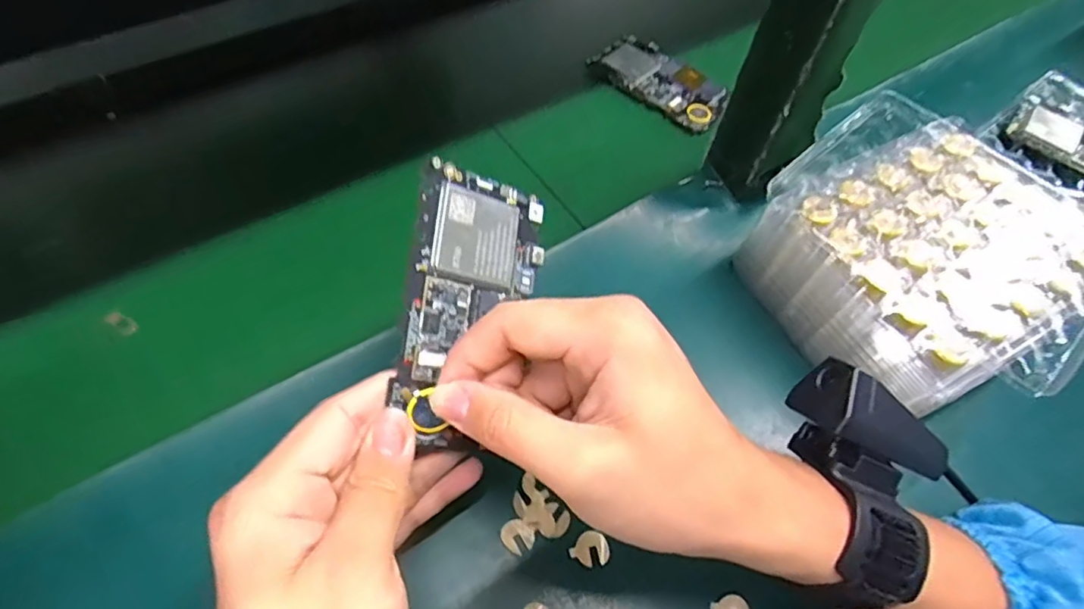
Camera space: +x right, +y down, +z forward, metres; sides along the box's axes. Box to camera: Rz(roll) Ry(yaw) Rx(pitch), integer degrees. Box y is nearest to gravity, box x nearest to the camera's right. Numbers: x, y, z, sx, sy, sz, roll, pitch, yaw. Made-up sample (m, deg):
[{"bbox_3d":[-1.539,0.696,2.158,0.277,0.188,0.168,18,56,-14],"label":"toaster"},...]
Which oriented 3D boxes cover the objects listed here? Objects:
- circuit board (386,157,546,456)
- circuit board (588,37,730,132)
[{"bbox_3d":[-0.031,0.001,0.265,0.062,0.008,0.124,16,73,-31],"label":"circuit board"},{"bbox_3d":[0.106,-0.199,0.522,0.062,0.011,0.123,-39,67,-24],"label":"circuit board"}]

